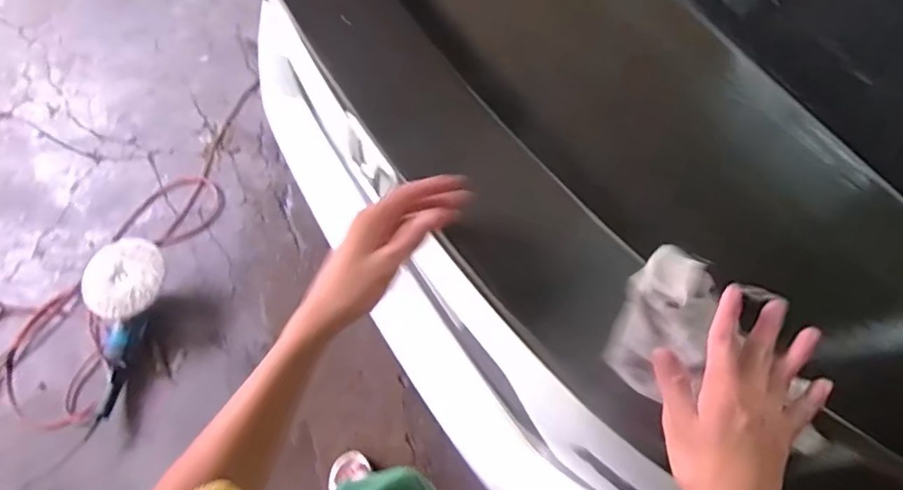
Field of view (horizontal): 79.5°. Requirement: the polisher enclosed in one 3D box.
[{"bbox_3d":[-0.879,0.211,1.445,0.200,0.120,0.454,7,89,6],"label":"polisher"}]

